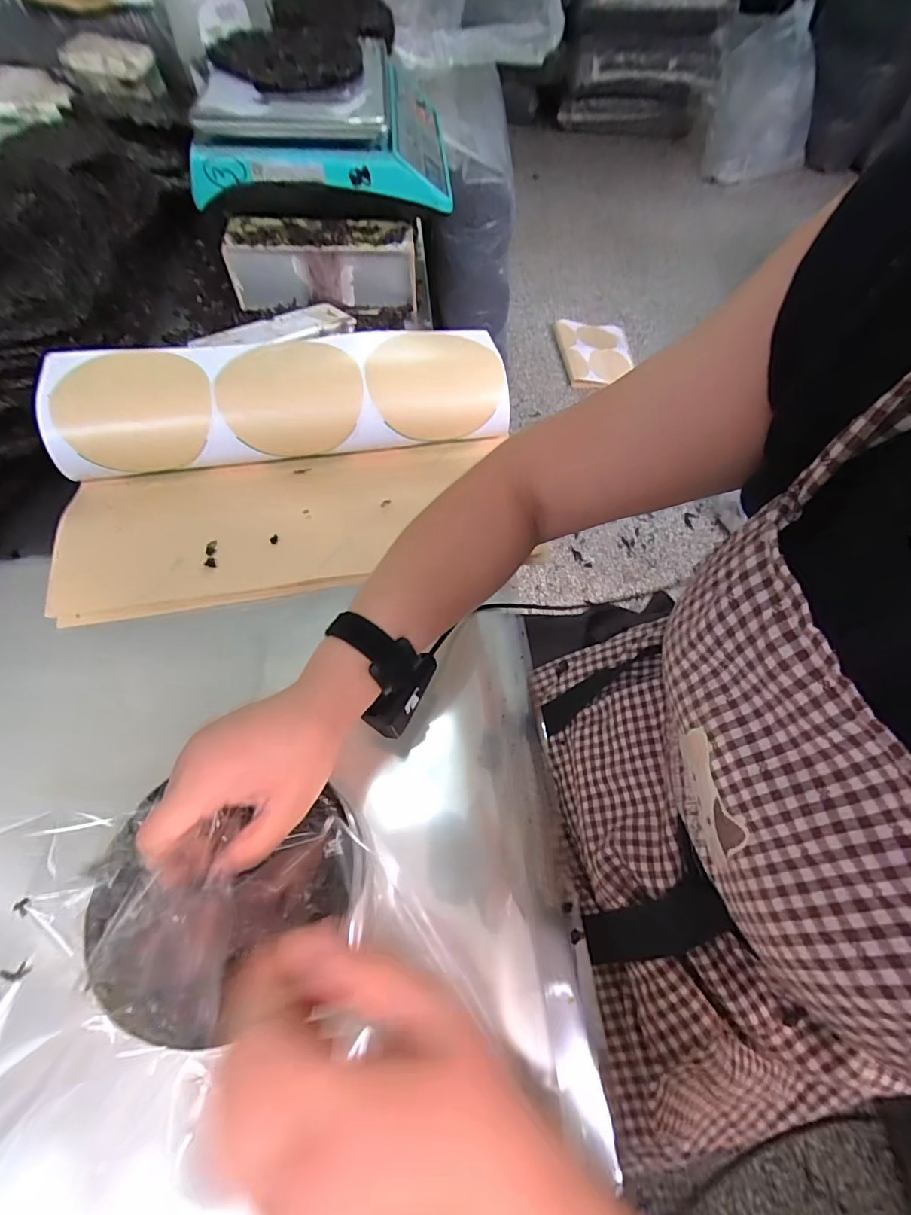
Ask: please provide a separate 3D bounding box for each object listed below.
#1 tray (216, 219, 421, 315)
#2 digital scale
[{"bbox_3d":[-0.190,-0.504,0.721,0.260,0.085,0.088,0,61,-3],"label":"tray"},{"bbox_3d":[-0.188,-0.705,0.709,0.346,0.092,0.289,-3,60,-5],"label":"digital scale"}]

